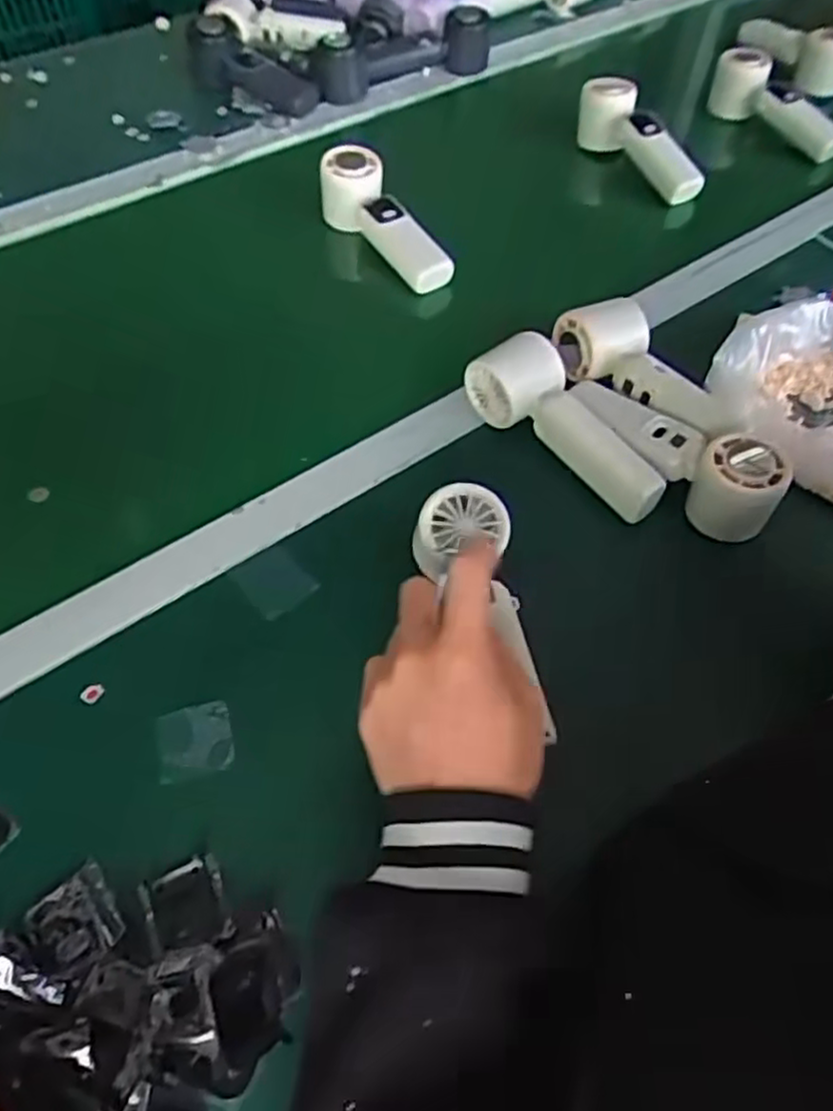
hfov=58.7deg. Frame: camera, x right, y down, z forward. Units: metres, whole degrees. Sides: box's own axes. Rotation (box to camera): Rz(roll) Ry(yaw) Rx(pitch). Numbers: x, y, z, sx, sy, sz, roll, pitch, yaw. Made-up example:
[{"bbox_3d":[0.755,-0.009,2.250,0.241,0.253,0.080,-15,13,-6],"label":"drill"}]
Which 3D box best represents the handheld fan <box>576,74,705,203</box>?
[{"bbox_3d":[0.239,-0.436,0.785,0.069,0.059,0.163,-36,79,-24],"label":"handheld fan"}]

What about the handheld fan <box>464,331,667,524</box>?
[{"bbox_3d":[0.112,-0.097,0.537,0.056,0.047,0.164,-37,65,-23],"label":"handheld fan"}]

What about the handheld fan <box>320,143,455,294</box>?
[{"bbox_3d":[-0.031,-0.308,0.696,0.054,0.058,0.172,-37,81,-24],"label":"handheld fan"}]

